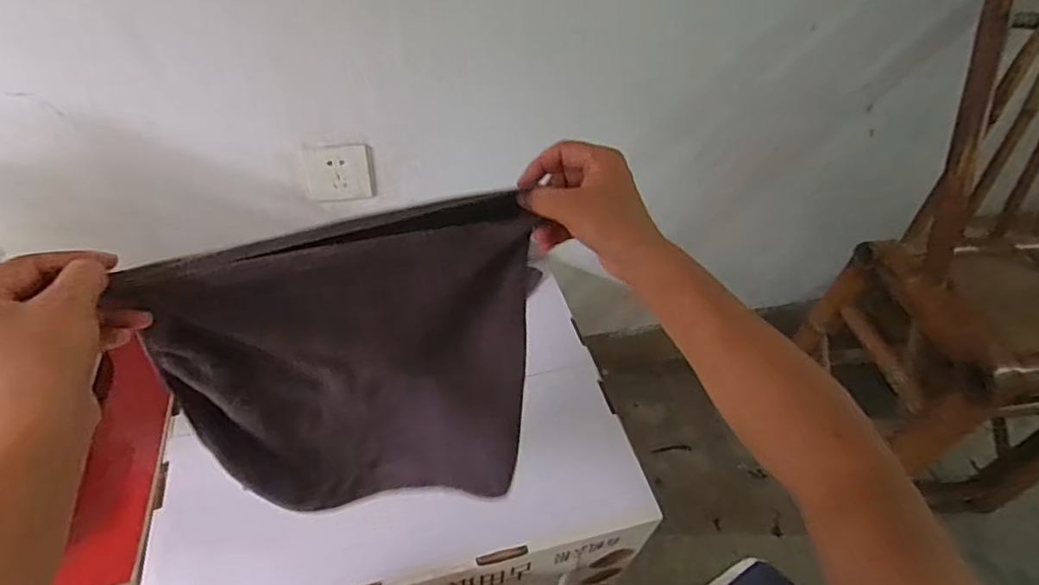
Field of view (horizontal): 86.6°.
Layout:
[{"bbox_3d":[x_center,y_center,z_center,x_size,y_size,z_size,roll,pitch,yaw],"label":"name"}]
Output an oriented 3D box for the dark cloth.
[{"bbox_3d":[-0.130,0.077,0.479,0.274,0.314,0.062,-3,45,-11],"label":"dark cloth"}]

